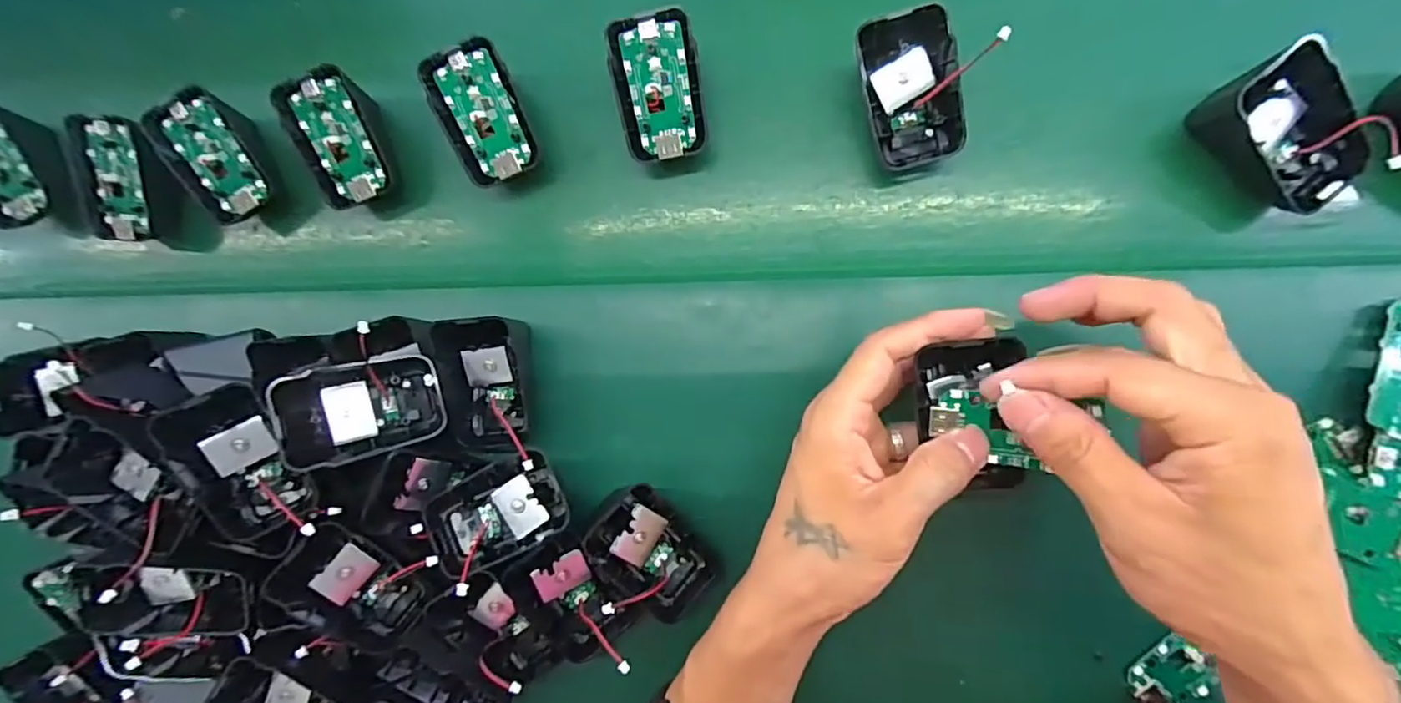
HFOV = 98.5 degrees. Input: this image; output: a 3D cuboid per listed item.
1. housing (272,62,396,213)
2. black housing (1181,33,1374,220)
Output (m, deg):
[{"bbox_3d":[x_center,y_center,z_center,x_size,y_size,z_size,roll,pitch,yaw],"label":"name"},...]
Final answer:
[{"bbox_3d":[-0.202,-0.118,0.339,0.044,0.032,0.070,-19,92,8],"label":"housing"},{"bbox_3d":[0.267,-0.098,0.277,0.054,0.030,0.070,-32,90,9],"label":"black housing"}]

